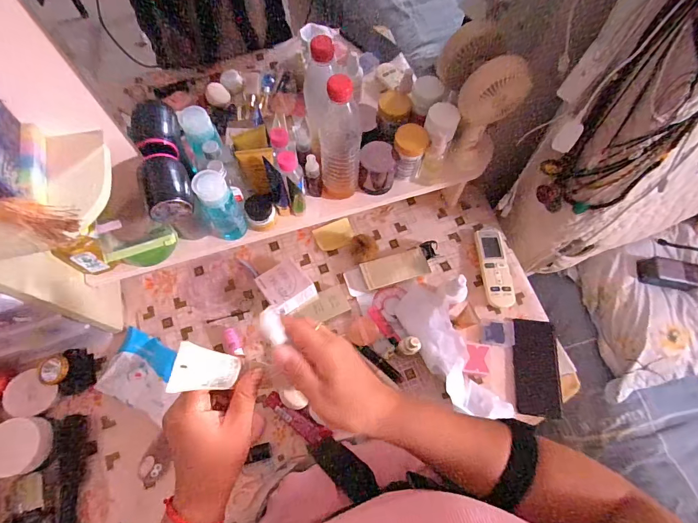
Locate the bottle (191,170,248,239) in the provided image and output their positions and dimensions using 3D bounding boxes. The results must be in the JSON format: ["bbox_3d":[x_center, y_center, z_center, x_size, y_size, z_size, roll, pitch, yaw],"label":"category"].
[{"bbox_3d":[-0.195,-0.082,0.564,0.052,0.133,0.046,-30,71,-13],"label":"bottle"}]

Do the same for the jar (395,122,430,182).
[{"bbox_3d":[0.102,-0.183,0.630,0.052,0.088,0.047,4,68,0],"label":"jar"}]

